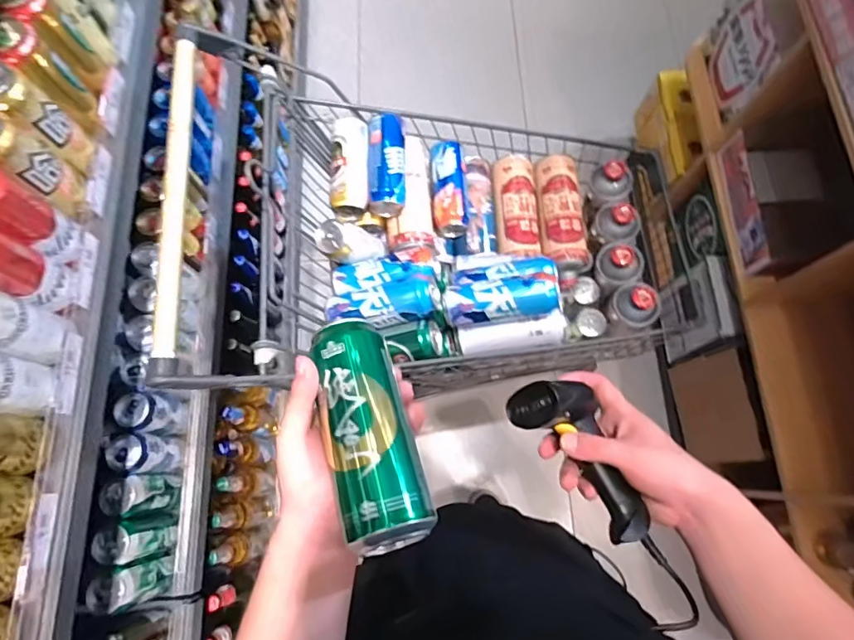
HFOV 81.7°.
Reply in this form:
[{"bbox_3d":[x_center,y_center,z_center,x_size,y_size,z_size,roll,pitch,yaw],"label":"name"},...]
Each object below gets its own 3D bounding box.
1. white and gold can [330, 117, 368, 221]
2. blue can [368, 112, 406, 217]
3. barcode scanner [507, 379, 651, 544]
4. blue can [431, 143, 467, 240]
[{"bbox_3d":[-0.130,-0.267,0.854,0.063,0.058,0.170,-1,72,0],"label":"white and gold can"},{"bbox_3d":[-0.068,-0.267,0.841,0.061,0.059,0.162,-2,72,0],"label":"blue can"},{"bbox_3d":[0.147,0.121,0.447,0.073,0.053,0.160,-32,79,-9],"label":"barcode scanner"},{"bbox_3d":[0.042,-0.238,0.907,0.061,0.063,0.168,-2,72,0],"label":"blue can"}]

